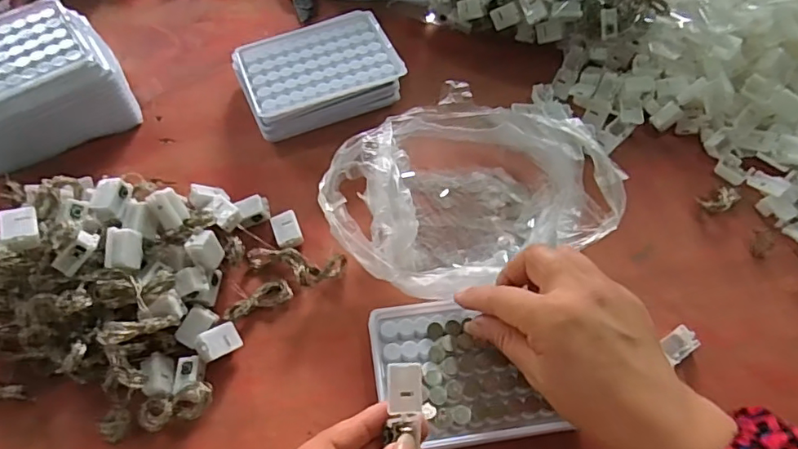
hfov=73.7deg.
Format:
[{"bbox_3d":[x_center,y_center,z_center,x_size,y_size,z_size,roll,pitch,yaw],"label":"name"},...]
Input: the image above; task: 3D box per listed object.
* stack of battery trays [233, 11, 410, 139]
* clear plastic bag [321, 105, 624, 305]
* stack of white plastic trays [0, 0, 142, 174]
[{"bbox_3d":[-0.071,-0.132,0.481,0.133,0.046,0.099,-21,60,-13],"label":"stack of battery trays"},{"bbox_3d":[0.051,-0.022,0.410,0.209,0.059,0.153,-17,59,-11],"label":"clear plastic bag"},{"bbox_3d":[-0.313,-0.114,0.449,0.144,0.073,0.105,-30,63,-18],"label":"stack of white plastic trays"}]

